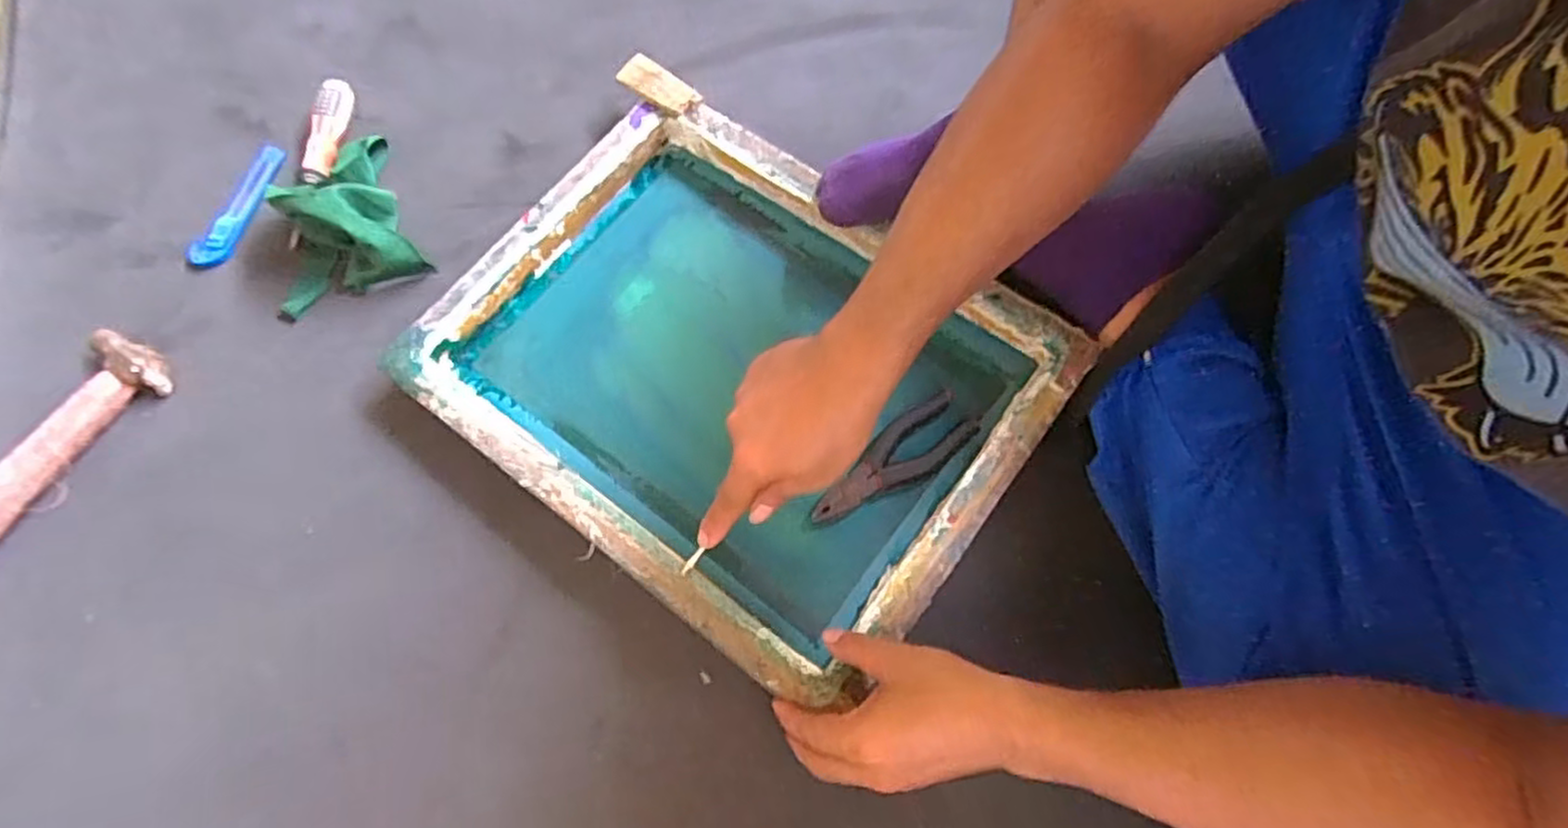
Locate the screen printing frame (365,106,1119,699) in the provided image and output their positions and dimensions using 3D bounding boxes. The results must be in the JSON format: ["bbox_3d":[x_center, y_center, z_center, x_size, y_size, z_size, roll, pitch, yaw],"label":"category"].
[{"bbox_3d":[-0.045,-0.036,0.595,0.453,0.053,0.346,35,75,13],"label":"screen printing frame"}]

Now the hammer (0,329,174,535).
[{"bbox_3d":[-0.626,0.047,0.597,0.072,0.045,0.262,28,74,11],"label":"hammer"}]

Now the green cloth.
[{"bbox_3d":[-0.418,-0.190,0.664,0.133,0.064,0.164,-21,71,-5],"label":"green cloth"}]

